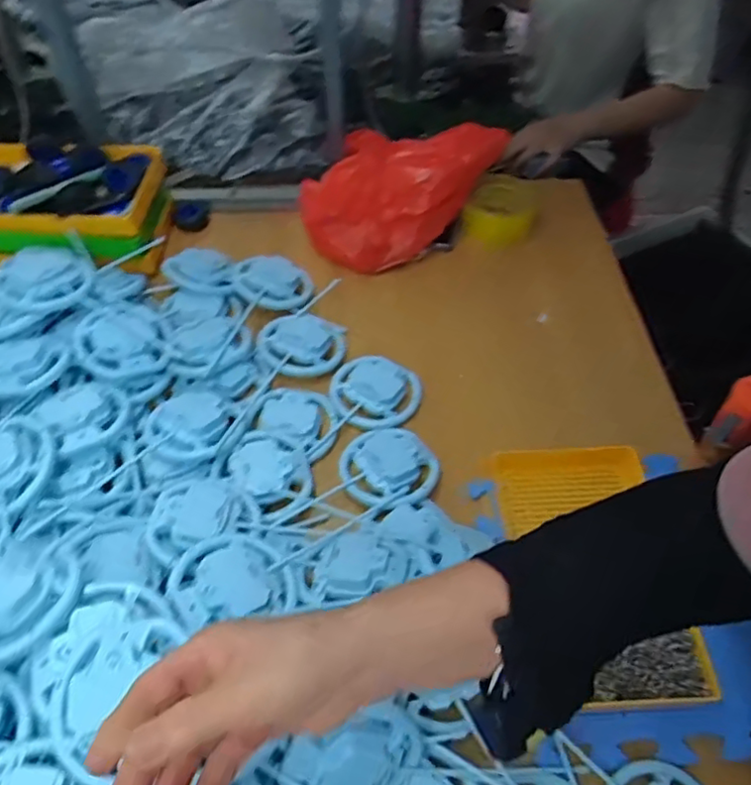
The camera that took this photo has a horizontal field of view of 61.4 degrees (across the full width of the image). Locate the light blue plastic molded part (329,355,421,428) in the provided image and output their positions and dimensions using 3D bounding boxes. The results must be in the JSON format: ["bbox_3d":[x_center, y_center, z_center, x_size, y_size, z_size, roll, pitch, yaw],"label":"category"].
[{"bbox_3d":[0.000,-0.001,0.741,0.104,0.023,0.088,-3,52,-3],"label":"light blue plastic molded part"}]

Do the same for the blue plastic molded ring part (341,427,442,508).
[{"bbox_3d":[0.015,0.078,0.674,0.098,0.032,0.102,0,52,0],"label":"blue plastic molded ring part"}]

